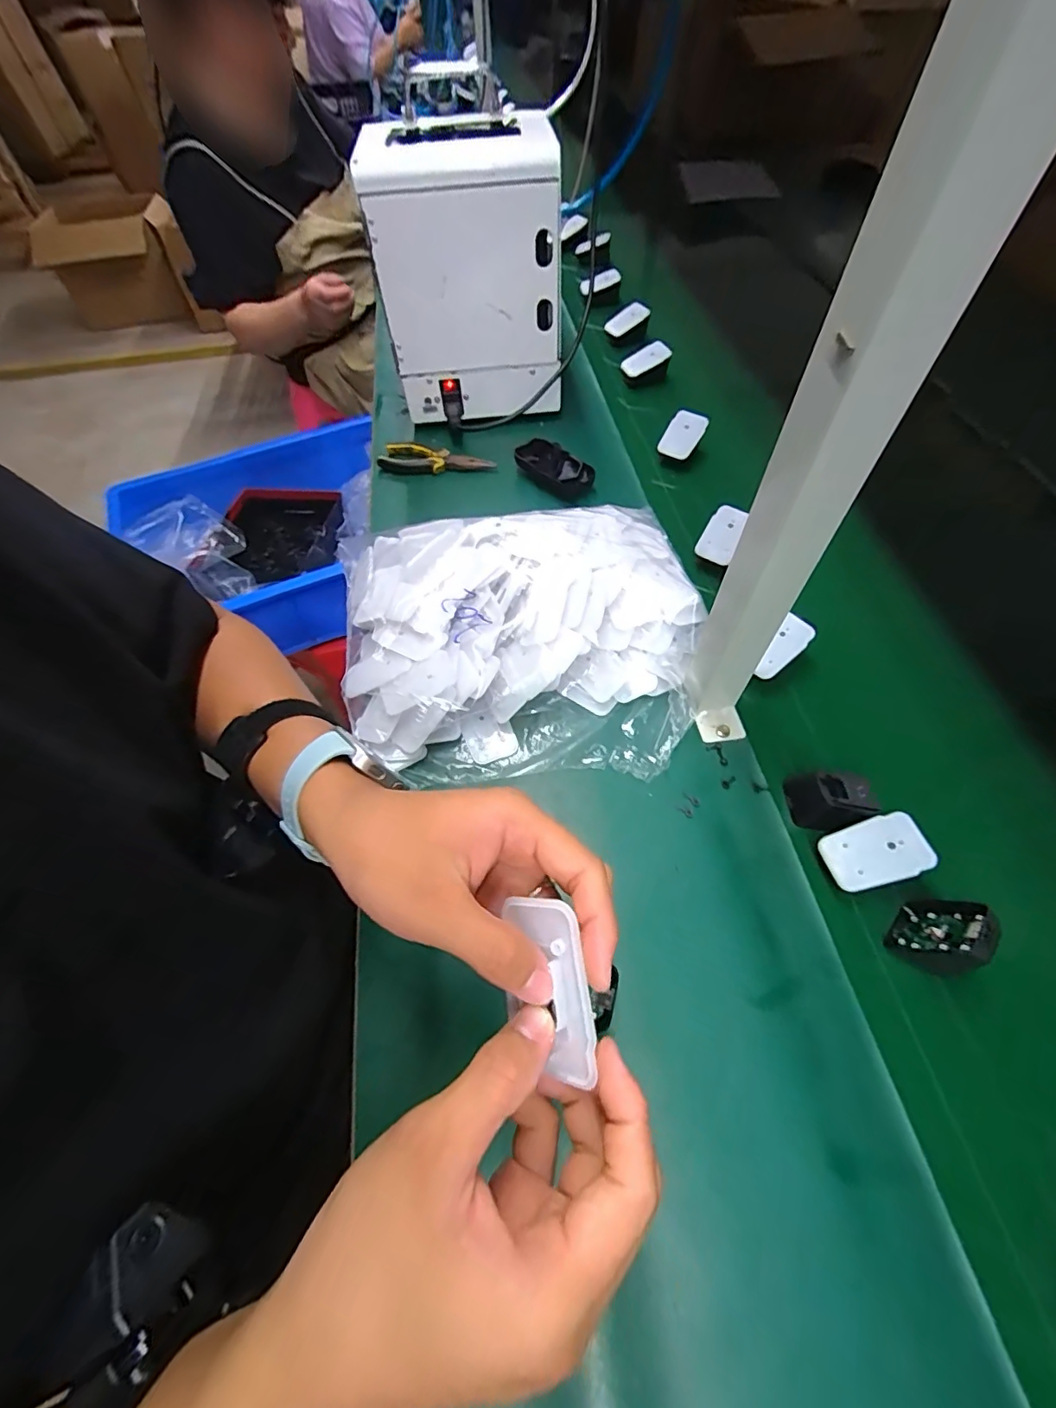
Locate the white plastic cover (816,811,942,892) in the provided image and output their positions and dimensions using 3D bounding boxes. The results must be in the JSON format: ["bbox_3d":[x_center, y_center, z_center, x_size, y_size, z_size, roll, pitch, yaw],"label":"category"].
[{"bbox_3d":[0.262,0.112,0.394,0.071,0.004,0.046,-25,62,9],"label":"white plastic cover"}]

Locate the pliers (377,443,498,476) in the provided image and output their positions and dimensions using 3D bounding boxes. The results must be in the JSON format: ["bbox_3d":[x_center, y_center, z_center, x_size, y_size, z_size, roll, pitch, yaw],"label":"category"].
[{"bbox_3d":[-0.123,-0.325,0.699,0.151,0.012,0.051,9,60,9],"label":"pliers"}]

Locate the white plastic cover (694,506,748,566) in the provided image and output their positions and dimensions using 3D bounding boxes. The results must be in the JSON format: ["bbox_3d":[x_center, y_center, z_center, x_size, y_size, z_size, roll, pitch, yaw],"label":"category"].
[{"bbox_3d":[0.216,-0.190,0.584,0.041,0.008,0.066,22,87,23],"label":"white plastic cover"}]

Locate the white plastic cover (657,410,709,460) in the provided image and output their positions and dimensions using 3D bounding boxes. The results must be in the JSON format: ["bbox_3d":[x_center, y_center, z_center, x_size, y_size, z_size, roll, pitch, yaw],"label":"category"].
[{"bbox_3d":[0.204,-0.355,0.688,0.045,0.011,0.061,30,102,6],"label":"white plastic cover"}]

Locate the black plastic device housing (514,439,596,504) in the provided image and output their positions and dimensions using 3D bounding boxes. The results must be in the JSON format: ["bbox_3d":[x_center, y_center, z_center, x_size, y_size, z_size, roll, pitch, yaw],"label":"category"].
[{"bbox_3d":[0.032,-0.300,0.669,0.057,0.029,0.113,-37,63,-18],"label":"black plastic device housing"}]

